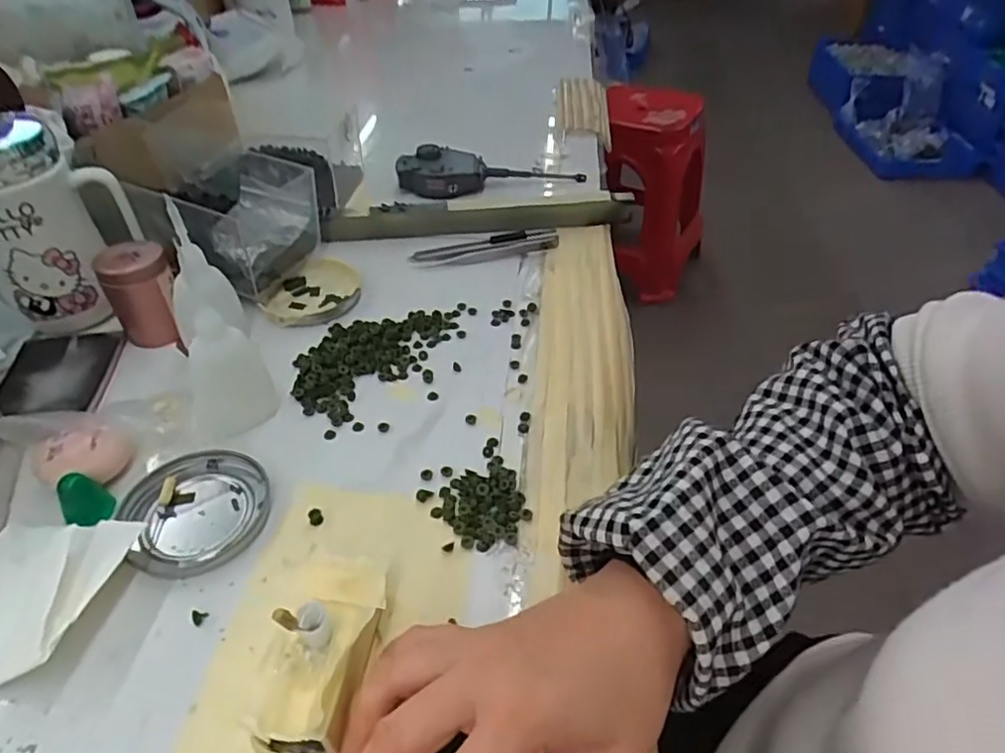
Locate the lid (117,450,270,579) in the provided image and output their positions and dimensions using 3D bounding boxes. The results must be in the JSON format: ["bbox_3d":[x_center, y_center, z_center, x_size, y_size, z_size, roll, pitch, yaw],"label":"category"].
[{"bbox_3d":[-0.169,0.073,0.359,0.074,0.008,0.077,1,42,-1],"label":"lid"}]

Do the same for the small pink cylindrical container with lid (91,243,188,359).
[{"bbox_3d":[-0.259,-0.061,0.461,0.044,0.063,0.051,-25,48,-26],"label":"small pink cylindrical container with lid"}]

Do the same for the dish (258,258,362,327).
[{"bbox_3d":[-0.153,-0.066,0.515,0.075,0.015,0.081,1,42,-1],"label":"dish"}]

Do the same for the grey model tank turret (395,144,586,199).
[{"bbox_3d":[-0.012,-0.209,0.648,0.184,0.031,0.056,-1,42,-2],"label":"grey model tank turret"}]

